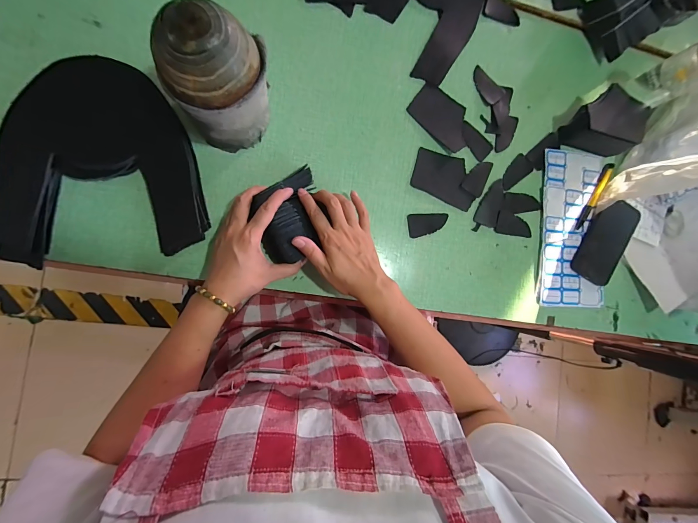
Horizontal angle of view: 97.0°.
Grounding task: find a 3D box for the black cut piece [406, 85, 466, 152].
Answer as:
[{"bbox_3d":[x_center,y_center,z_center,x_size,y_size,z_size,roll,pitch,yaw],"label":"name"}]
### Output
[{"bbox_3d":[0.147,-0.227,0.485,0.103,0.007,0.073,36,80,-6],"label":"black cut piece"}]

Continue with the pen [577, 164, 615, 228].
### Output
[{"bbox_3d":[0.428,-0.113,0.535,0.016,0.005,0.133,31,83,-9],"label":"pen"}]

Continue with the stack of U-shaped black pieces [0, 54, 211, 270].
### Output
[{"bbox_3d":[-0.316,-0.125,0.389,0.230,0.025,0.236,-7,92,-9],"label":"stack of U-shaped black pieces"}]

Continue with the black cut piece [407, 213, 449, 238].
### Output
[{"bbox_3d":[0.124,-0.057,0.480,0.065,0.005,0.035,-6,92,-9],"label":"black cut piece"}]

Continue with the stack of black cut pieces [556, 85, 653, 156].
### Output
[{"bbox_3d":[0.421,-0.228,0.511,0.116,0.064,0.093,1,89,-10],"label":"stack of black cut pieces"}]

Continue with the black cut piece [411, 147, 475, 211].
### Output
[{"bbox_3d":[0.152,-0.132,0.492,0.105,0.005,0.076,14,89,-9],"label":"black cut piece"}]

